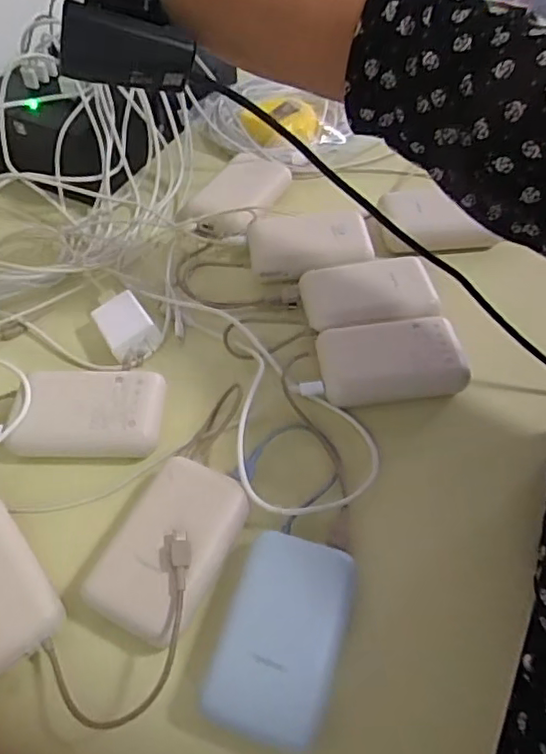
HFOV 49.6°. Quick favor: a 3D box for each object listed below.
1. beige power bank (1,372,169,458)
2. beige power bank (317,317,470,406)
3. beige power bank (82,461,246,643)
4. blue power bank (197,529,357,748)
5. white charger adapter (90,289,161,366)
[{"bbox_3d":[-0.126,0.026,0.408,0.098,0.028,0.058,-1,53,0],"label":"beige power bank"},{"bbox_3d":[0.085,-0.012,0.430,0.100,0.023,0.058,-4,53,-2],"label":"beige power bank"},{"bbox_3d":[-0.058,0.100,0.350,0.062,0.029,0.101,21,56,16],"label":"beige power bank"},{"bbox_3d":[0.006,0.139,0.321,0.063,0.025,0.102,11,54,9],"label":"blue power bank"},{"bbox_3d":[-0.113,-0.038,0.456,0.038,0.025,0.048,-27,57,-18],"label":"white charger adapter"}]

